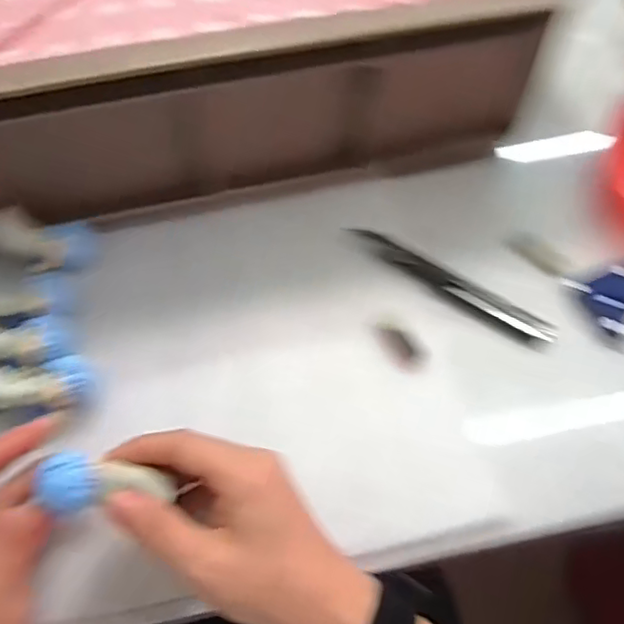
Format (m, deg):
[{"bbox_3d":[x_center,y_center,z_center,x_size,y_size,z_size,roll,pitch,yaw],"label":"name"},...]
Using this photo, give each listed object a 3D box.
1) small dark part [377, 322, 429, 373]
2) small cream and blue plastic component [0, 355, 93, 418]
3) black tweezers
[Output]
[{"bbox_3d":[0.054,0.021,0.373,0.037,0.005,0.018,41,71,18],"label":"small dark part"},{"bbox_3d":[-0.156,0.042,0.344,0.062,0.020,0.028,-10,64,-5],"label":"small cream and blue plastic component"},{"bbox_3d":[0.088,-0.017,0.388,0.138,0.004,0.017,31,68,14],"label":"black tweezers"}]

